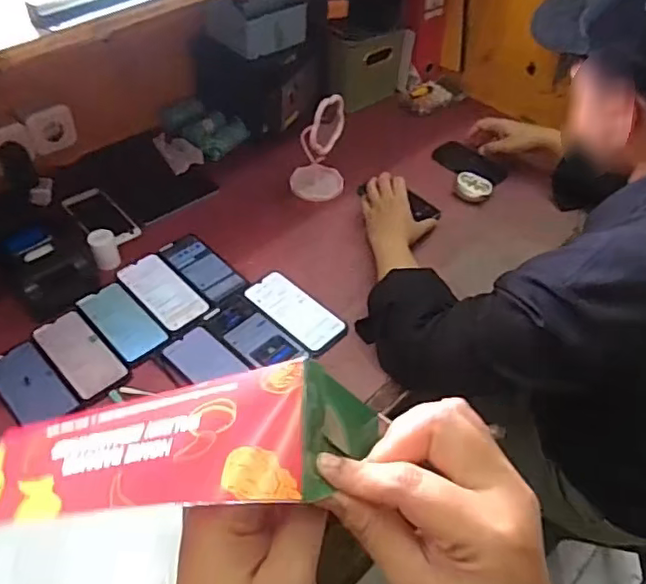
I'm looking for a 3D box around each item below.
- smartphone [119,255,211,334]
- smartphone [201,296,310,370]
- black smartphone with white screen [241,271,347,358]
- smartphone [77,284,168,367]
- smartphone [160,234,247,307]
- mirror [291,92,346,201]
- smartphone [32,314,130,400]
[{"bbox_3d":[-0.252,-0.002,0.930,0.077,0.006,0.173,-35,57,-30],"label":"smartphone"},{"bbox_3d":[-0.103,0.067,0.878,0.079,0.015,0.151,-34,57,-29],"label":"smartphone"},{"bbox_3d":[-0.043,0.027,0.917,0.087,0.011,0.168,-33,56,-29],"label":"black smartphone with white screen"},{"bbox_3d":[-0.300,0.044,0.880,0.073,0.008,0.152,-34,57,-29],"label":"smartphone"},{"bbox_3d":[-0.198,-0.041,0.965,0.073,0.005,0.163,-32,56,-28],"label":"smartphone"},{"bbox_3d":[-0.009,-0.270,1.071,0.097,0.181,0.105,0,47,-2],"label":"mirror"},{"bbox_3d":[-0.347,0.088,0.842,0.152,0.012,0.076,37,56,28],"label":"smartphone"}]

